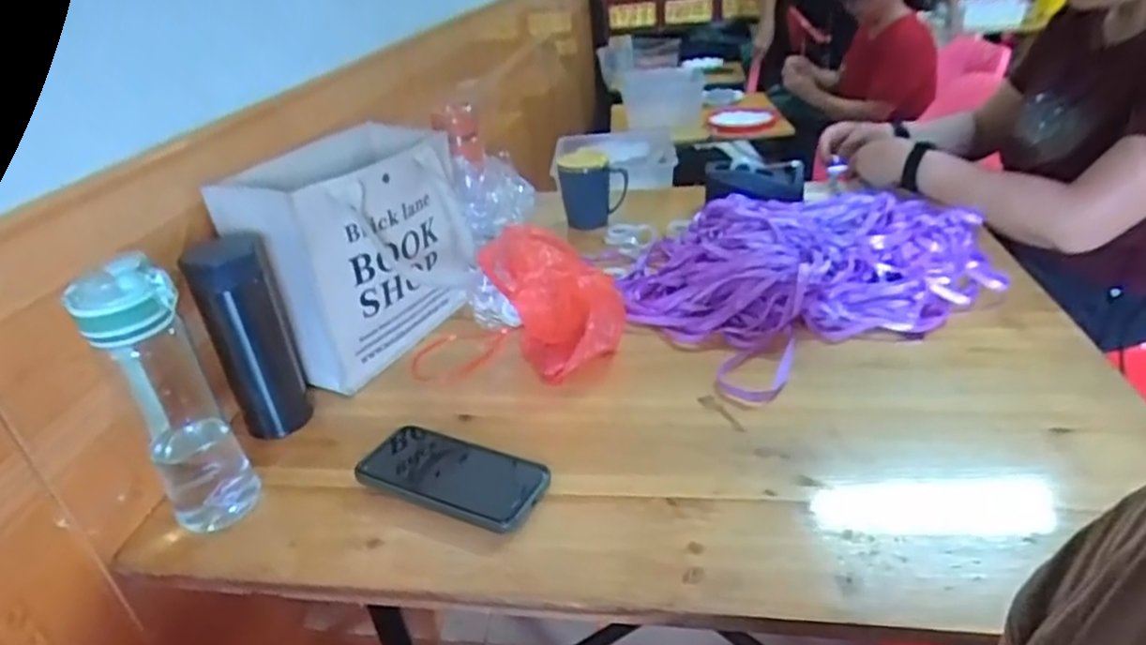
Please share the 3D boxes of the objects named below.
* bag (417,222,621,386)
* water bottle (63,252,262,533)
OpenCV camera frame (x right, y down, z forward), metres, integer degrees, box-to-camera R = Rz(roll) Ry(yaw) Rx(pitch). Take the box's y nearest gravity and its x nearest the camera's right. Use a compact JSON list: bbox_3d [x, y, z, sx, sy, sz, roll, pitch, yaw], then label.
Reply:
[{"bbox_3d":[-0.063,-0.021,0.725,0.232,0.139,0.092,0,31,10],"label":"bag"},{"bbox_3d":[-0.320,0.063,0.547,0.072,0.233,0.063,-22,34,-26],"label":"water bottle"}]

